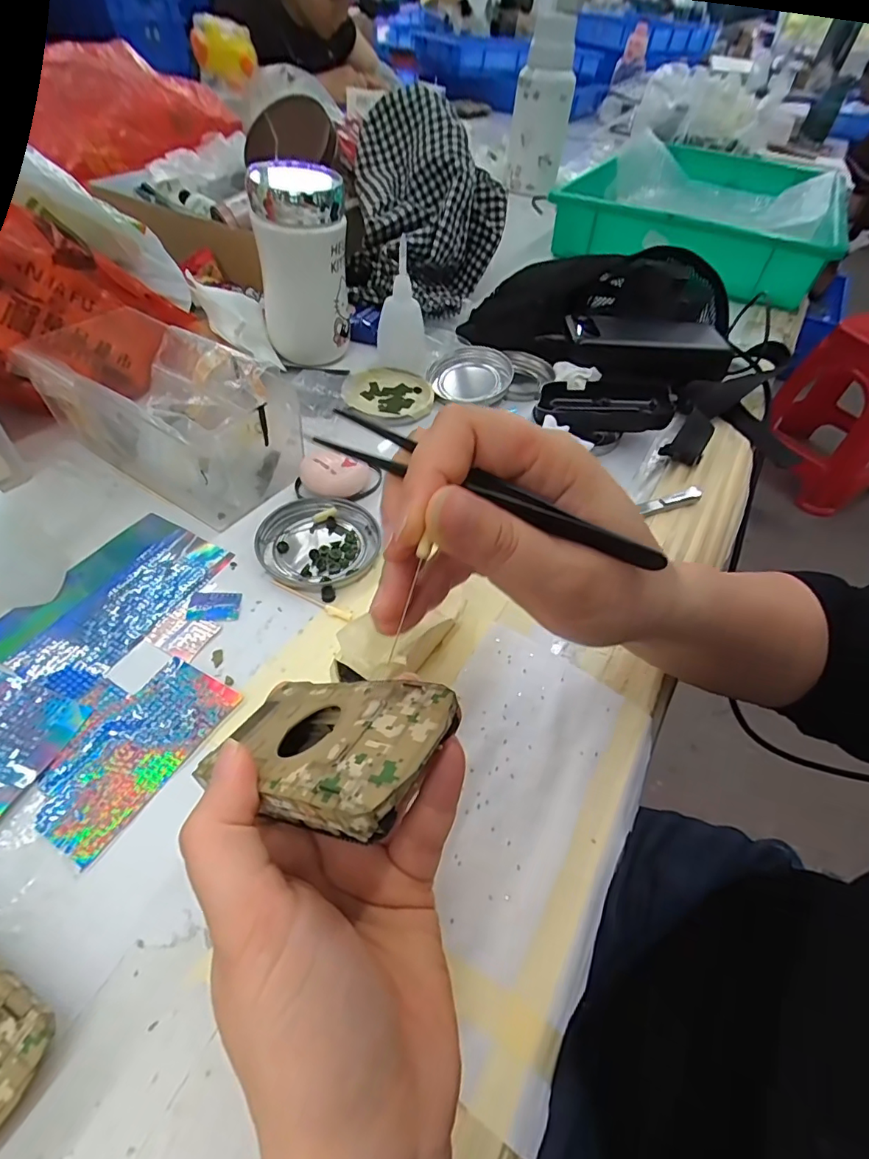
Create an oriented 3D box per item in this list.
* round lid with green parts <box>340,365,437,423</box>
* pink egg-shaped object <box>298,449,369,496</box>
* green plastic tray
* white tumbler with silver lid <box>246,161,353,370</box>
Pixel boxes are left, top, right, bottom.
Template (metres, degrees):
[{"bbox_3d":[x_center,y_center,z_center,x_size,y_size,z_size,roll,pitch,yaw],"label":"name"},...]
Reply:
[{"bbox_3d":[-0.041,-0.163,0.454,0.078,0.014,0.075,8,51,1],"label":"round lid with green parts"},{"bbox_3d":[-0.072,-0.077,0.366,0.048,0.025,0.031,-1,51,-7],"label":"pink egg-shaped object"},{"bbox_3d":[0.426,-0.577,0.798,0.351,0.098,0.563,27,53,15],"label":"green plastic tray"},{"bbox_3d":[-0.116,-0.274,0.446,0.074,0.137,0.066,-8,52,-12],"label":"white tumbler with silver lid"}]

